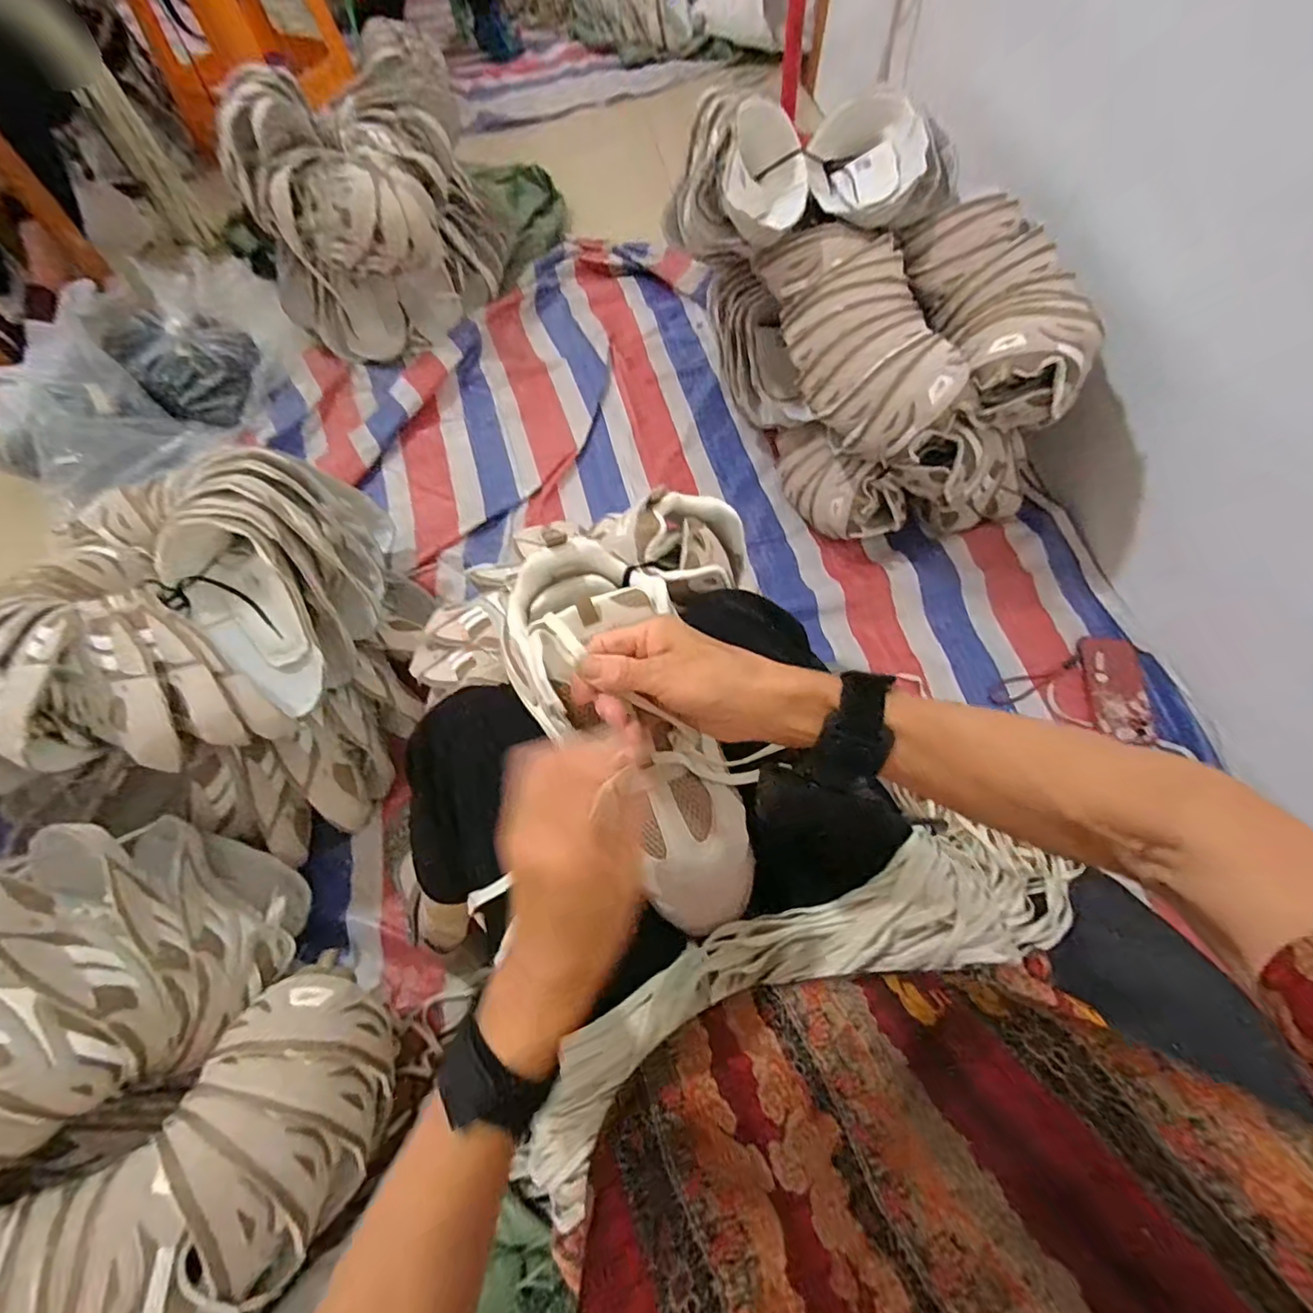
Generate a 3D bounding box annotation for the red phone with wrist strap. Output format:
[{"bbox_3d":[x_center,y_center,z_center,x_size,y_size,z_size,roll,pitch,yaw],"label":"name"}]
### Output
[{"bbox_3d":[0.602,0.032,0.832,0.203,0.021,0.146,8,69,16],"label":"red phone with wrist strap"}]

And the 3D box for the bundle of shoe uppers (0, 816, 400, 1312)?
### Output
[{"bbox_3d":[-0.501,0.395,0.492,0.422,0.231,0.392,37,71,17],"label":"bundle of shoe uppers"}]

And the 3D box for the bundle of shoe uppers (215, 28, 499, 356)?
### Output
[{"bbox_3d":[-0.548,-0.878,1.110,0.431,0.356,0.405,-5,64,-1],"label":"bundle of shoe uppers"}]

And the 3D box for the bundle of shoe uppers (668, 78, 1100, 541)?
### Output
[{"bbox_3d":[0.304,-0.483,0.872,0.357,0.368,0.614,-35,68,-15],"label":"bundle of shoe uppers"}]

